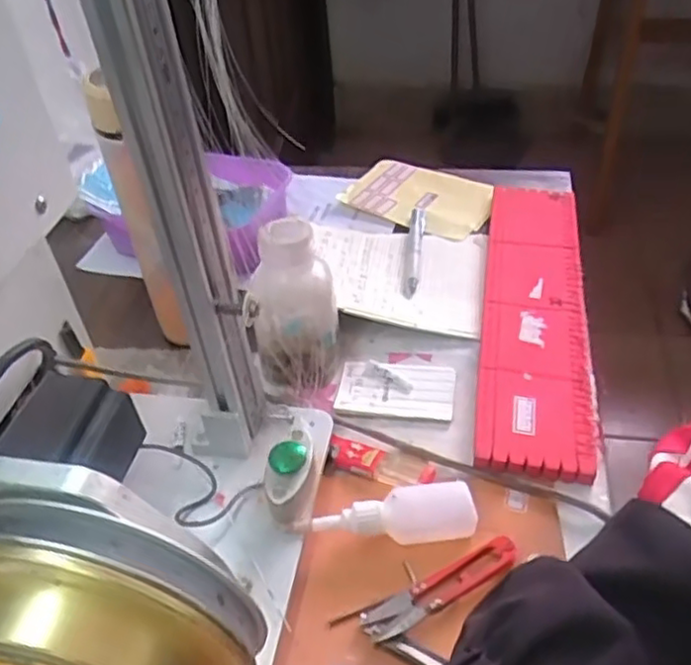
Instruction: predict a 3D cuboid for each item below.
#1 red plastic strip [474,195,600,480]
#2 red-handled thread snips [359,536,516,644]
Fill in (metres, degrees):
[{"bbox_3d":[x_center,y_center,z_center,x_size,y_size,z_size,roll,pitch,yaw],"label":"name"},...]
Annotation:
[{"bbox_3d":[0.155,-0.023,0.567,0.079,0.008,0.343,7,48,7],"label":"red plastic strip"},{"bbox_3d":[0.057,0.150,0.403,0.100,0.012,0.021,-22,45,-18],"label":"red-handled thread snips"}]

